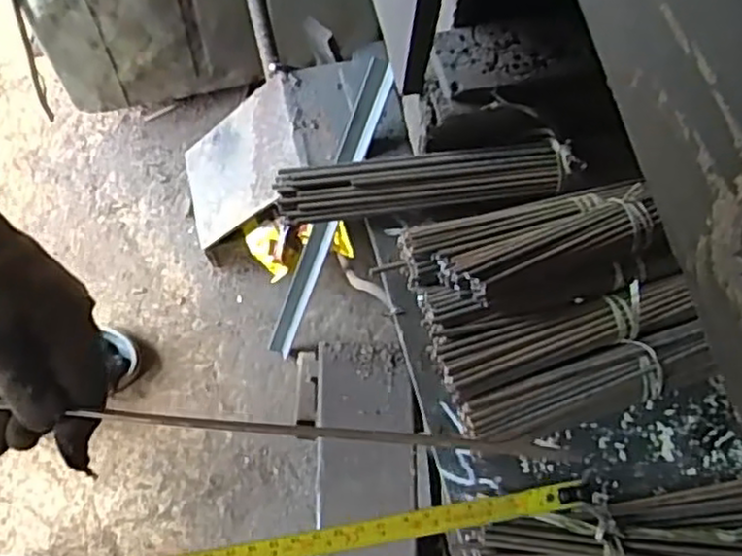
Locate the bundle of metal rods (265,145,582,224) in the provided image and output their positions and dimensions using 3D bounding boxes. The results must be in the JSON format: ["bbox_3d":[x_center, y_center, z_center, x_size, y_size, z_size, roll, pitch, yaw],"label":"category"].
[{"bbox_3d":[0.053,-0.087,0.642,0.274,0.038,0.054,-9,71,-5],"label":"bundle of metal rods"}]

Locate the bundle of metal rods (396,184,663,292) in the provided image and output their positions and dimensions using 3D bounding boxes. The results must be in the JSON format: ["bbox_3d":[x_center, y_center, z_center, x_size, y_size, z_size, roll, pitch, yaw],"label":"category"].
[{"bbox_3d":[0.139,-0.039,0.609,0.222,0.044,0.079,-16,72,-7],"label":"bundle of metal rods"}]

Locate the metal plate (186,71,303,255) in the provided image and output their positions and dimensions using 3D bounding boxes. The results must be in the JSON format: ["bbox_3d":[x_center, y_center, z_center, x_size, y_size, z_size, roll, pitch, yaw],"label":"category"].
[{"bbox_3d":[-0.178,-0.148,0.937,0.010,0.219,0.151,4,66,-48],"label":"metal plate"}]

